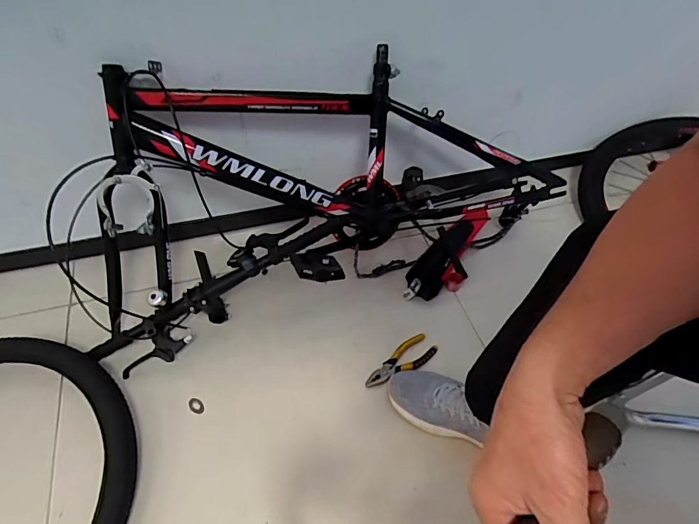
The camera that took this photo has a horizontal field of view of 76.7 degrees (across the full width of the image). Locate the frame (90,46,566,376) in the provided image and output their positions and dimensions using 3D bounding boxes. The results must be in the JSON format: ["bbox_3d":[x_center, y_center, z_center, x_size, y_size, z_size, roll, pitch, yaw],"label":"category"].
[{"bbox_3d":[-0.024,-0.109,0.856,0.939,0.410,0.339,-12,52,-17],"label":"frame"}]

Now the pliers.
[{"bbox_3d":[0.098,0.196,0.867,0.159,0.021,0.059,-27,57,-24],"label":"pliers"}]

